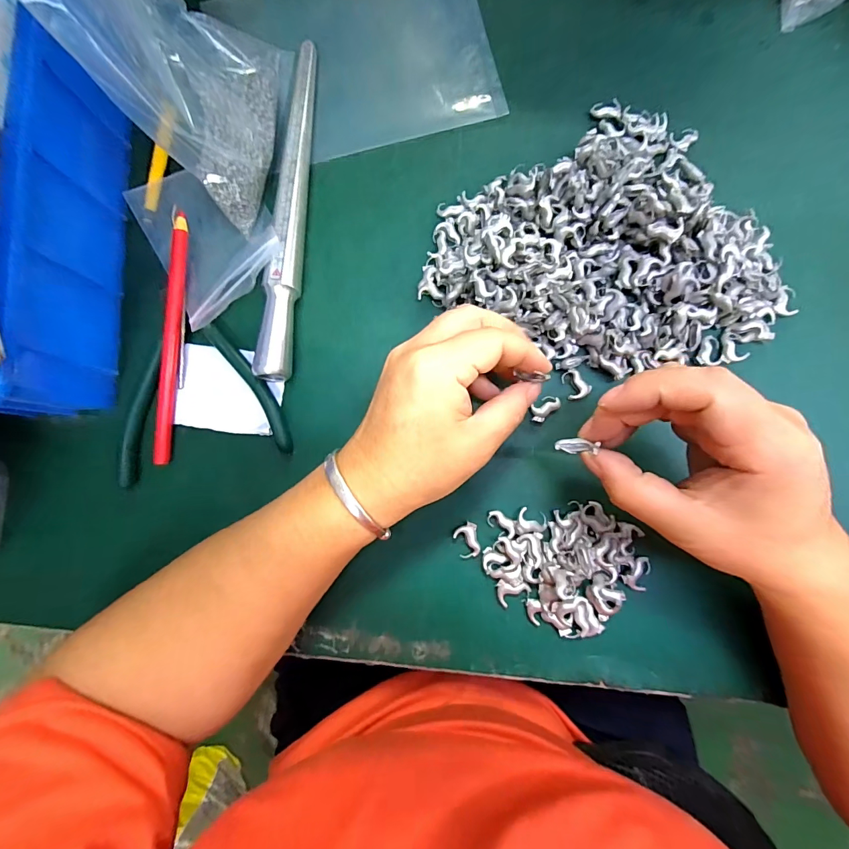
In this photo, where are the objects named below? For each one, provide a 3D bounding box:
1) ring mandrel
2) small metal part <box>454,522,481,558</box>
[{"bbox_3d":[-0.089,-0.148,0.280,0.019,0.024,0.238,4,84,4],"label":"ring mandrel"},{"bbox_3d":[0.026,0.072,0.256,0.015,0.004,0.021,-8,83,3],"label":"small metal part"}]

